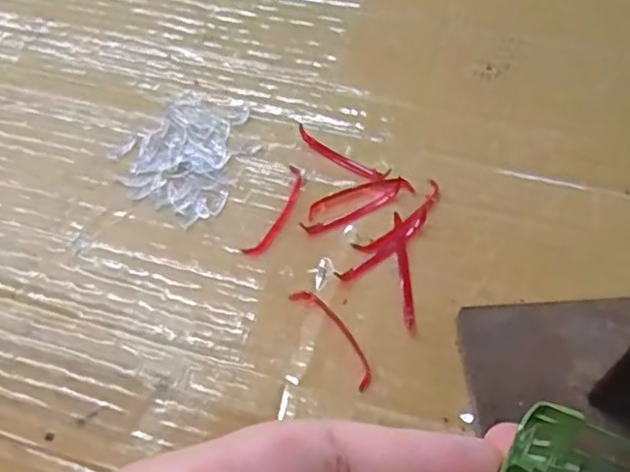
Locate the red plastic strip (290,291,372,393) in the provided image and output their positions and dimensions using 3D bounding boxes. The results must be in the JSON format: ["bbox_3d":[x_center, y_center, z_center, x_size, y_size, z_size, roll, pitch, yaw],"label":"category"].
[{"bbox_3d":[0.007,0.036,0.243,0.010,0.004,0.045,-32,63,-17],"label":"red plastic strip"}]

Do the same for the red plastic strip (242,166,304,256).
[{"bbox_3d":[-0.015,-0.010,0.269,0.009,0.004,0.045,22,62,14],"label":"red plastic strip"}]

